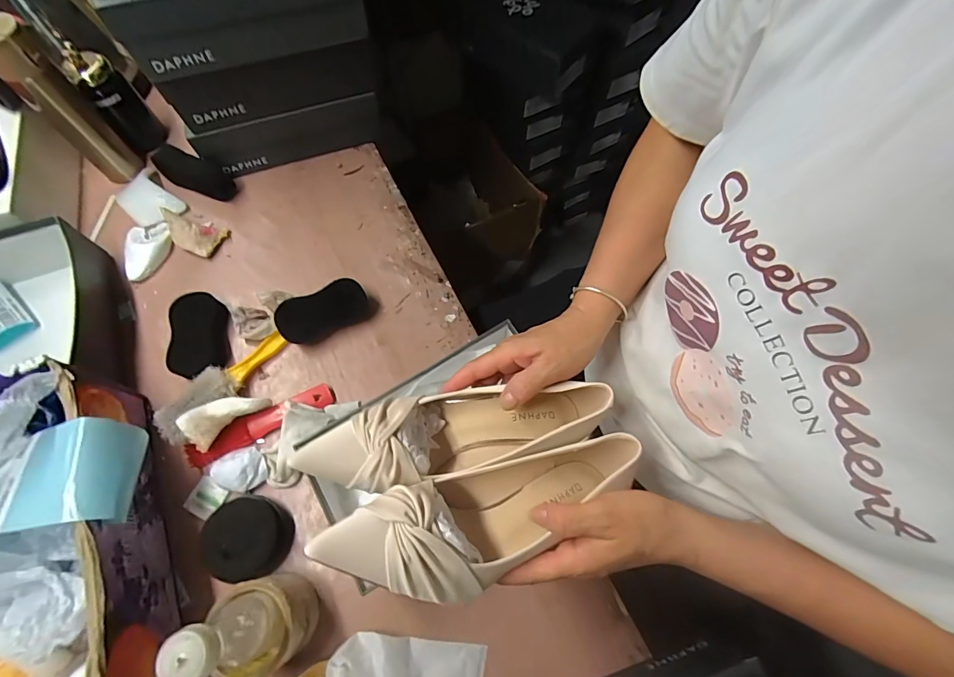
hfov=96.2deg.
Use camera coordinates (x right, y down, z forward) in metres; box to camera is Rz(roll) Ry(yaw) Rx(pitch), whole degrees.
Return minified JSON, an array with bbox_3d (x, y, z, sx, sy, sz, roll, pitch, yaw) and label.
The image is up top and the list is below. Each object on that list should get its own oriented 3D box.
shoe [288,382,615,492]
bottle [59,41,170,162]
[{"bbox_3d":[-0.006,0.073,0.352,0.253,0.065,0.068,-7,67,-19],"label":"shoe"},{"bbox_3d":[-0.579,-0.381,0.696,0.065,0.156,0.053,-39,73,-15],"label":"bottle"}]

